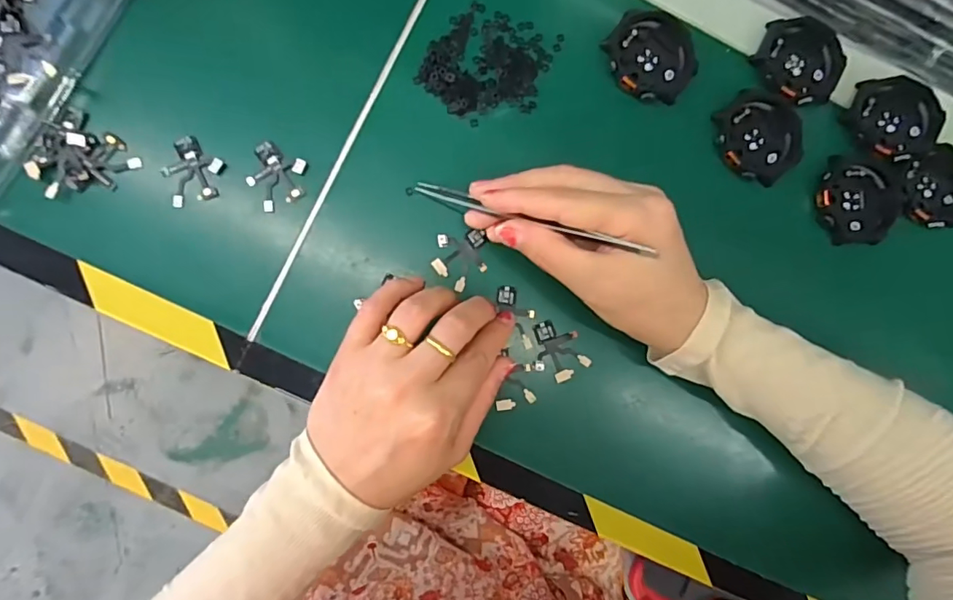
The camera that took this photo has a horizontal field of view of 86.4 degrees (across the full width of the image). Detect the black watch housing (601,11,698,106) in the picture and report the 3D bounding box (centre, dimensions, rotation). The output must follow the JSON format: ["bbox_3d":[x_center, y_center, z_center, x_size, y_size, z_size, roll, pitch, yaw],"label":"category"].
[{"bbox_3d":[0.105,-0.147,0.303,0.054,0.008,0.055,0,87,-6],"label":"black watch housing"}]

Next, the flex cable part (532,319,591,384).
[{"bbox_3d":[0.047,0.029,0.293,0.030,0.004,0.036,-26,90,-7],"label":"flex cable part"}]

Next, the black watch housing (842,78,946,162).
[{"bbox_3d":[0.251,-0.109,0.304,0.047,0.014,0.049,-17,89,-7],"label":"black watch housing"}]

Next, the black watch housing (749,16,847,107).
[{"bbox_3d":[0.197,-0.146,0.310,0.053,0.009,0.054,0,87,-6],"label":"black watch housing"}]

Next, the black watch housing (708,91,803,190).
[{"bbox_3d":[0.170,-0.099,0.307,0.051,0.010,0.054,0,87,-6],"label":"black watch housing"}]

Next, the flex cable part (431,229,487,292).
[{"bbox_3d":[-0.009,-0.022,0.288,0.030,0.004,0.033,-2,87,-6],"label":"flex cable part"}]

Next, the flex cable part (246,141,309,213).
[{"bbox_3d":[-0.111,-0.067,0.282,0.030,0.004,0.037,14,86,-5],"label":"flex cable part"}]

